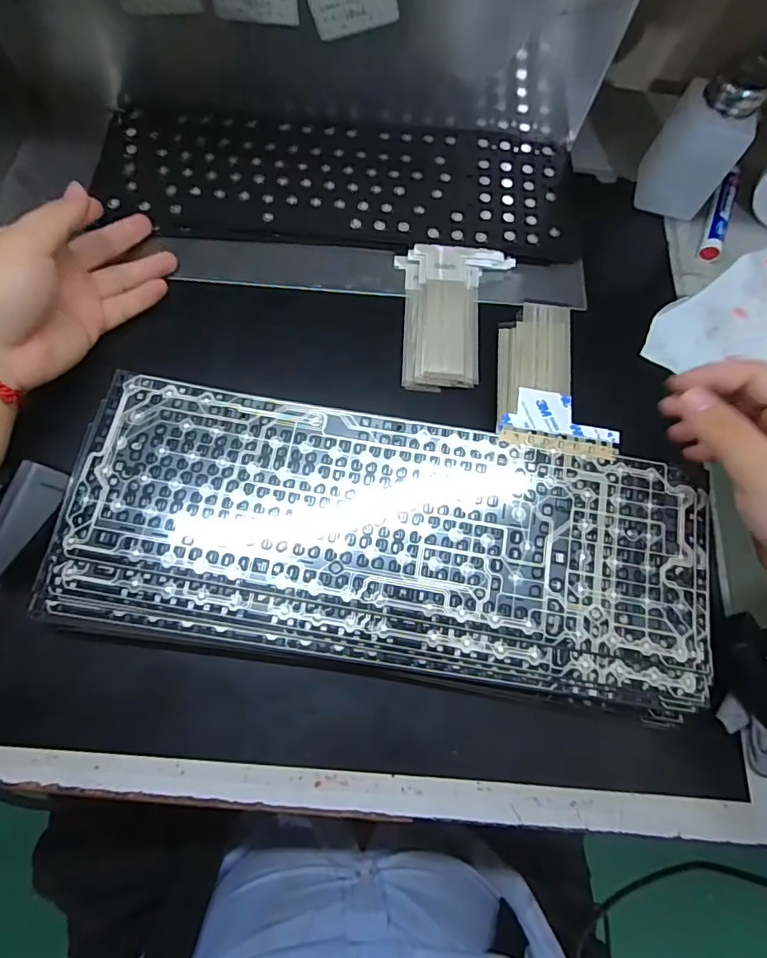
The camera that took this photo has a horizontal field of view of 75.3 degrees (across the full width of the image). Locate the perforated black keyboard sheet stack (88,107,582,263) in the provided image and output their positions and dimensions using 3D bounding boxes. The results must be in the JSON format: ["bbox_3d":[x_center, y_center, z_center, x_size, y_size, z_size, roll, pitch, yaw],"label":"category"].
[{"bbox_3d":[-0.033,-0.245,0.407,0.383,0.009,0.131,4,72,-1],"label":"perforated black keyboard sheet stack"}]

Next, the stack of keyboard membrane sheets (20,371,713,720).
[{"bbox_3d":[0.003,0.038,0.306,0.371,0.037,0.150,9,72,1],"label":"stack of keyboard membrane sheets"}]

